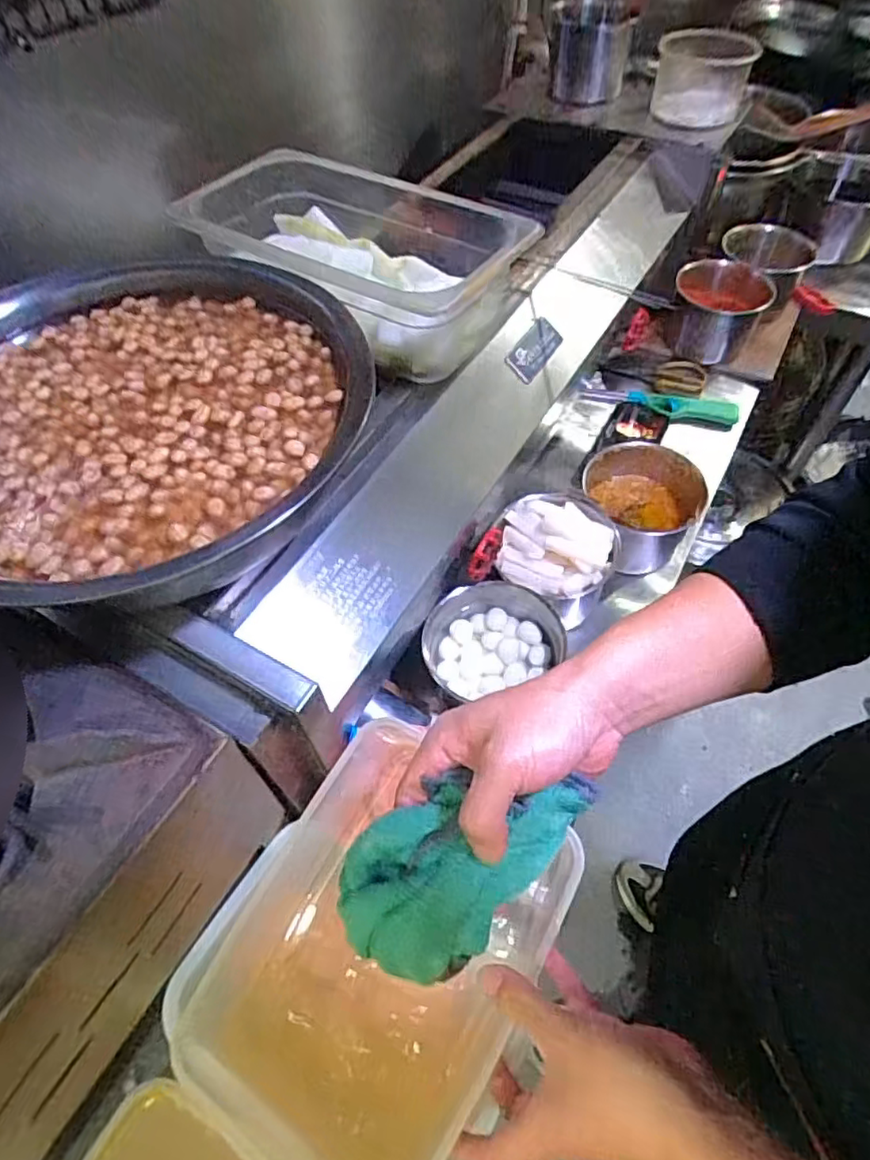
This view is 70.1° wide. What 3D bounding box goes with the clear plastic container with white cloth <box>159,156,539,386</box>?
[{"bbox_3d":[-0.092,-0.304,0.589,0.330,0.105,0.173,25,59,19],"label":"clear plastic container with white cloth"}]

